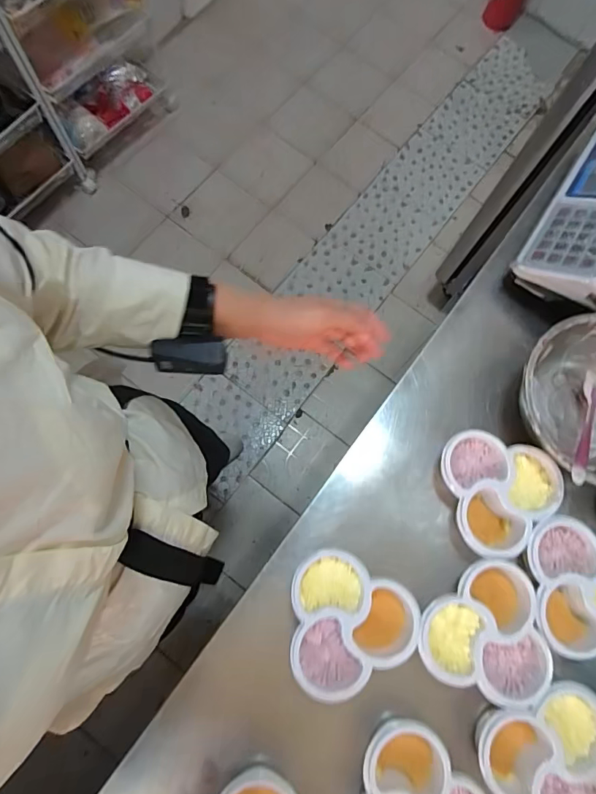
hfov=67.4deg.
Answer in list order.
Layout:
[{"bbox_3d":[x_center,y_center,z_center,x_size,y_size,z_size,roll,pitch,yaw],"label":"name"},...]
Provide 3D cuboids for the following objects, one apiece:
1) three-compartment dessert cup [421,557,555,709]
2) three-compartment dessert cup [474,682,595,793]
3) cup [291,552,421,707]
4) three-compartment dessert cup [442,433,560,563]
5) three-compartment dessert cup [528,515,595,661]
[{"bbox_3d":[0.200,0.258,0.495,0.130,0.035,0.137,1,76,-4],"label":"three-compartment dessert cup"},{"bbox_3d":[0.257,0.373,0.471,0.129,0.041,0.144,16,76,0],"label":"three-compartment dessert cup"},{"bbox_3d":[0.062,0.246,0.497,0.134,0.053,0.137,1,76,-4],"label":"cup"},{"bbox_3d":[0.236,0.120,0.545,0.133,0.051,0.137,1,76,-4],"label":"three-compartment dessert cup"},{"bbox_3d":[0.336,0.214,0.513,0.139,0.040,0.141,1,76,-4],"label":"three-compartment dessert cup"}]

